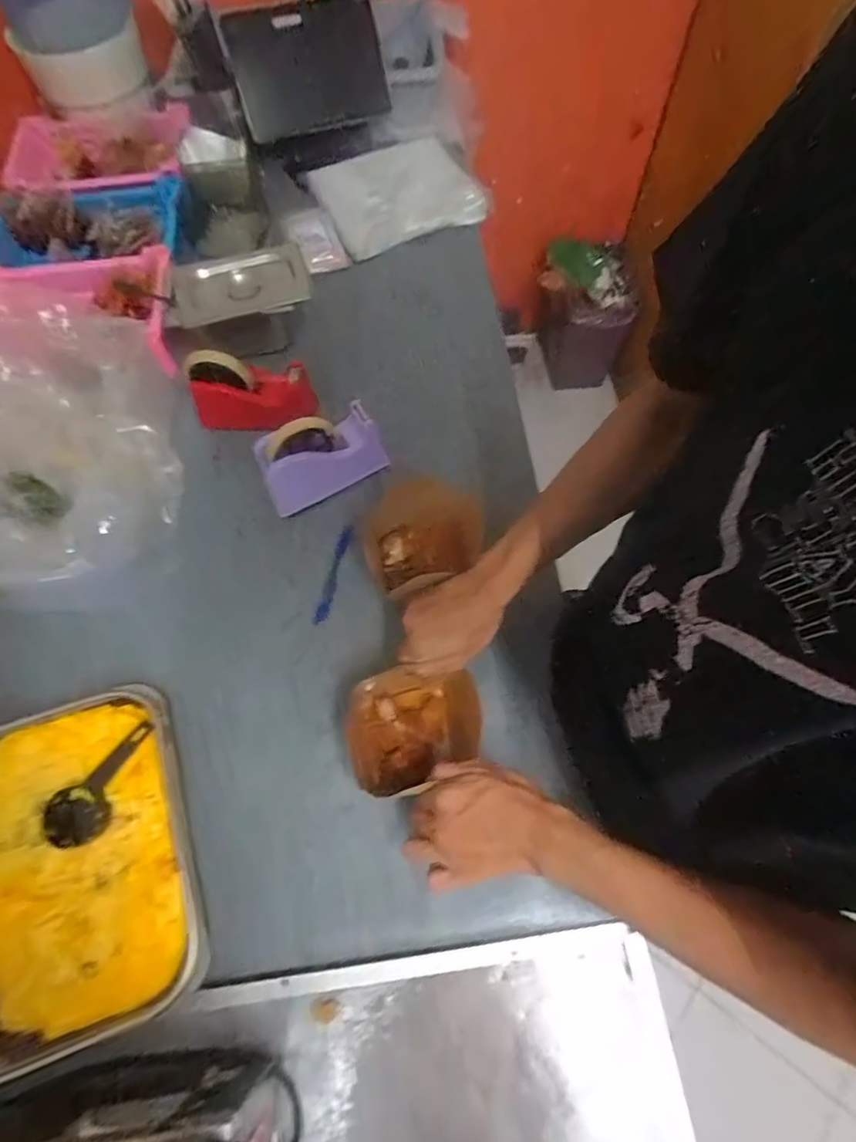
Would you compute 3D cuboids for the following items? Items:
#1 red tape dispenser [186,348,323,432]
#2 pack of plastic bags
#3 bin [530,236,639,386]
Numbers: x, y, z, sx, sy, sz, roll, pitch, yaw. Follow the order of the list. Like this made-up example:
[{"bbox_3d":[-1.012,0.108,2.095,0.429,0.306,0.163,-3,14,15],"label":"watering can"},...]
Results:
[{"bbox_3d":[-0.236,-0.241,0.739,0.162,0.104,0.050,-3,39,-23],"label":"red tape dispenser"},{"bbox_3d":[-0.045,-0.652,0.945,0.266,0.047,0.223,-24,68,-9],"label":"pack of plastic bags"},{"bbox_3d":[0.454,-0.768,1.668,0.238,0.358,0.303,-19,67,-7],"label":"bin"}]

